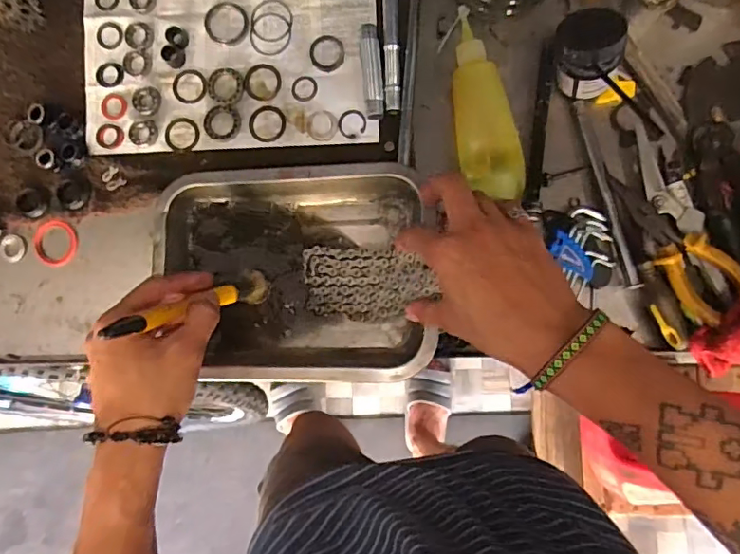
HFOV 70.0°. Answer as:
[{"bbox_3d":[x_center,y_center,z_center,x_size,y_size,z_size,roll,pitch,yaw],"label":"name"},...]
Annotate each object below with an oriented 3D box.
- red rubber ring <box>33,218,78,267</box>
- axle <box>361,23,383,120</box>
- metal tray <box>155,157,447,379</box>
[{"bbox_3d":[-0.315,-0.034,0.531,0.044,0.004,0.047,0,87,5],"label":"red rubber ring"},{"bbox_3d":[0.001,-0.196,0.505,0.016,0.010,0.088,-7,86,5],"label":"axle"},{"bbox_3d":[-0.071,-0.003,0.484,0.240,0.054,0.188,-2,87,5],"label":"metal tray"}]

